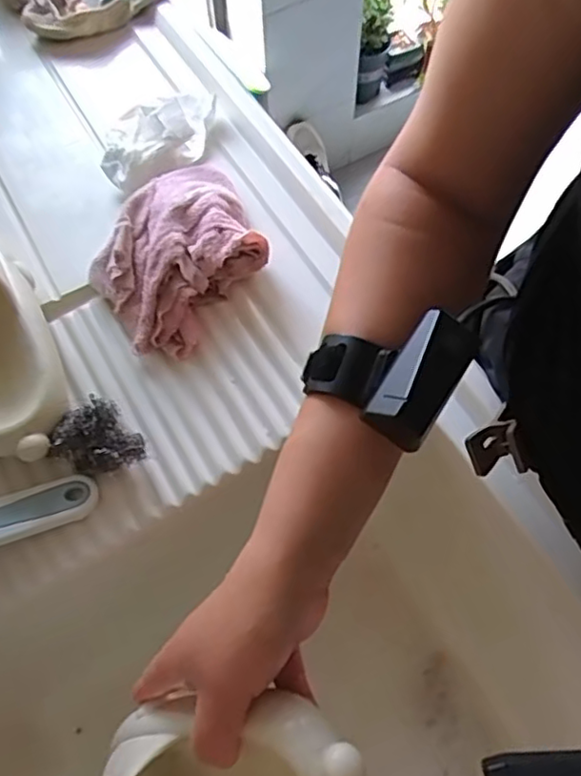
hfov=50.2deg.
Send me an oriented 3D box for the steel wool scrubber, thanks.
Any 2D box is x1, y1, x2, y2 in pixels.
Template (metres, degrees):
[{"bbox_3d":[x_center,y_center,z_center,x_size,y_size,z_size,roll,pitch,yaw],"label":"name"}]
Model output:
[{"bbox_3d":[-0.139,0.038,0.441,0.051,0.035,0.049,0,63,1],"label":"steel wool scrubber"}]

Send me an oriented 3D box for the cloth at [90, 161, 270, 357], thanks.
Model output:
[{"bbox_3d":[-0.090,-0.116,0.503,0.119,0.042,0.161,35,69,17],"label":"cloth"}]

